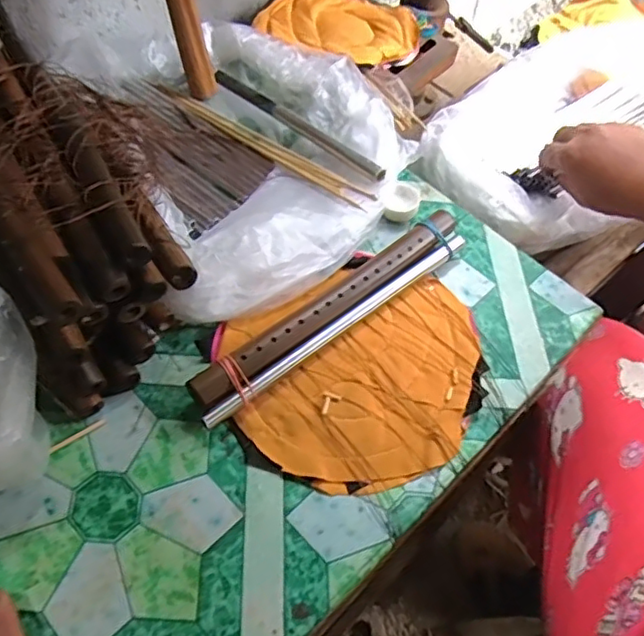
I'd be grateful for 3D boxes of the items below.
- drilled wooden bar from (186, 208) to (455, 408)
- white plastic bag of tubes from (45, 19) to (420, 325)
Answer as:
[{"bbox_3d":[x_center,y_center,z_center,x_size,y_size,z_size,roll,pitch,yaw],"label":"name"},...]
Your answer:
[{"bbox_3d":[0.011,-0.013,0.422,0.233,0.019,0.023,-36,66,-24],"label":"drilled wooden bar"},{"bbox_3d":[-0.061,-0.160,0.489,0.230,0.050,0.297,-25,62,-19],"label":"white plastic bag of tubes"}]

